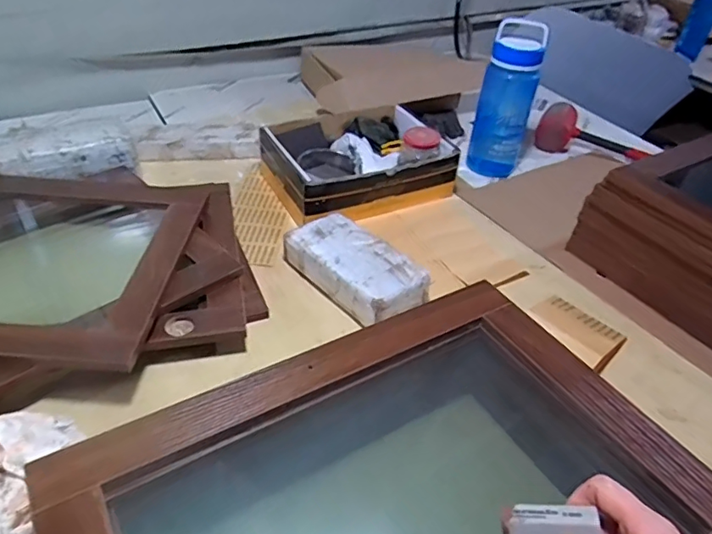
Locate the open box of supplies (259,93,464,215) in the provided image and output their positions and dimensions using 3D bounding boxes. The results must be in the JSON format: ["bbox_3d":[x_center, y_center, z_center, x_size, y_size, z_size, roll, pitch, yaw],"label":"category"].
[{"bbox_3d":[-0.001,-0.202,0.982,0.301,0.099,0.242,-16,45,-23],"label":"open box of supplies"}]

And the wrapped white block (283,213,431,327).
[{"bbox_3d":[0.001,0.000,0.780,0.111,0.062,0.212,-27,50,-32],"label":"wrapped white block"}]

